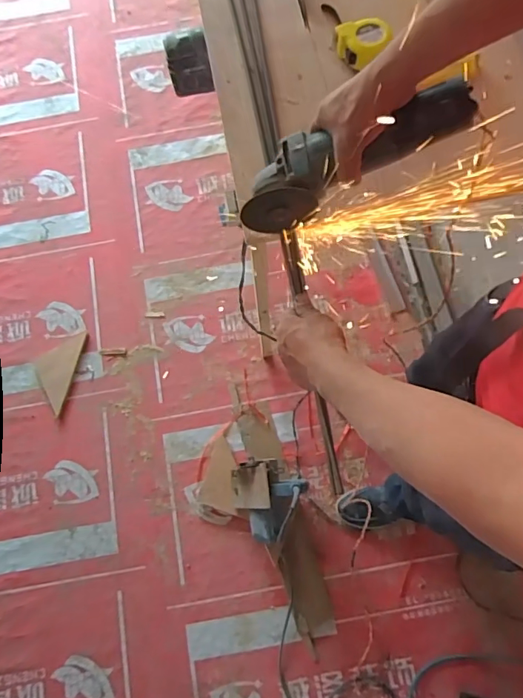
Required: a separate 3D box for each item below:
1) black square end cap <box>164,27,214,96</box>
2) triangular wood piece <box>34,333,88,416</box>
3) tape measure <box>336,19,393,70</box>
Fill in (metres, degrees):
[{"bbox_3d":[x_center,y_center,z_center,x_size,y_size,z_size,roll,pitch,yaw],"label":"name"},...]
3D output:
[{"bbox_3d":[-0.131,-0.510,0.851,0.073,0.063,0.091,-16,74,-2],"label":"black square end cap"},{"bbox_3d":[-0.607,0.058,1.405,0.116,0.007,0.245,13,73,2],"label":"triangular wood piece"},{"bbox_3d":[0.148,-0.439,0.690,0.076,0.042,0.068,-13,74,-1],"label":"tape measure"}]

